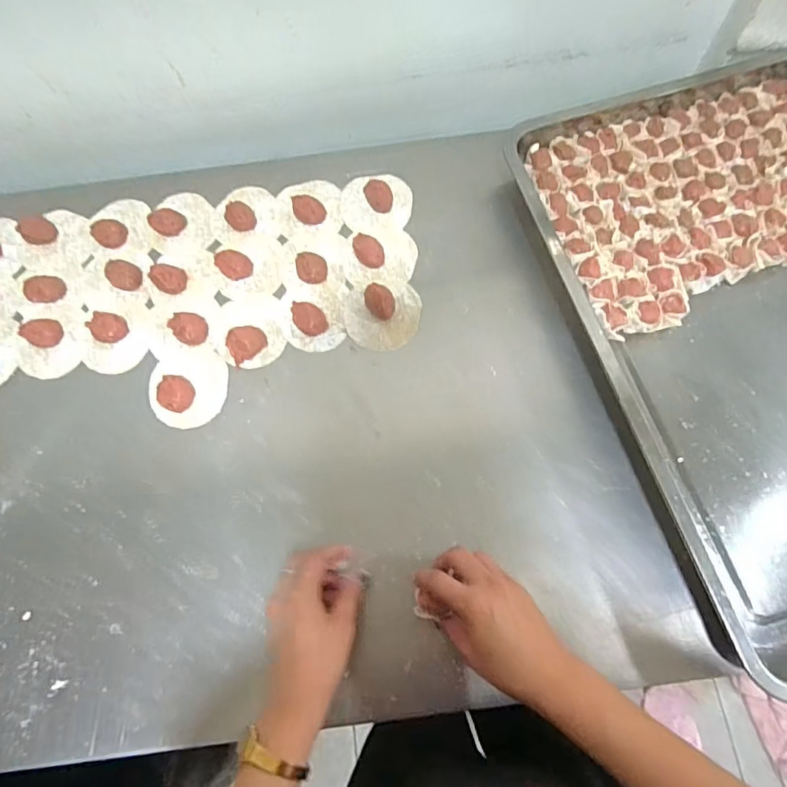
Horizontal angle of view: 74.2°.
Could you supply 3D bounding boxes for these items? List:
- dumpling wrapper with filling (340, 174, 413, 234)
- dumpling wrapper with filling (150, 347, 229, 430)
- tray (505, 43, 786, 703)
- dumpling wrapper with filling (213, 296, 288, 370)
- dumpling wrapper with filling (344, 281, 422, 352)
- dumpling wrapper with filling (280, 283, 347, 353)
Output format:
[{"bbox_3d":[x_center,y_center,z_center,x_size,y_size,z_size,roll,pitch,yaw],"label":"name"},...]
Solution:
[{"bbox_3d":[-0.019,-0.222,0.599,0.081,0.018,0.072,-8,72,0],"label":"dumpling wrapper with filling"},{"bbox_3d":[-0.214,-0.007,0.536,0.078,0.016,0.082,-4,72,1],"label":"dumpling wrapper with filling"},{"bbox_3d":[0.383,-0.077,0.516,0.399,0.051,0.605,-15,72,-3],"label":"tray"},{"bbox_3d":[-0.154,-0.068,0.554,0.078,0.020,0.080,-6,72,0],"label":"dumpling wrapper with filling"},{"bbox_3d":[-0.011,-0.087,0.549,0.080,0.024,0.078,-8,72,0],"label":"dumpling wrapper with filling"},{"bbox_3d":[-0.087,-0.085,0.557,0.067,0.017,0.078,-6,72,0],"label":"dumpling wrapper with filling"}]

